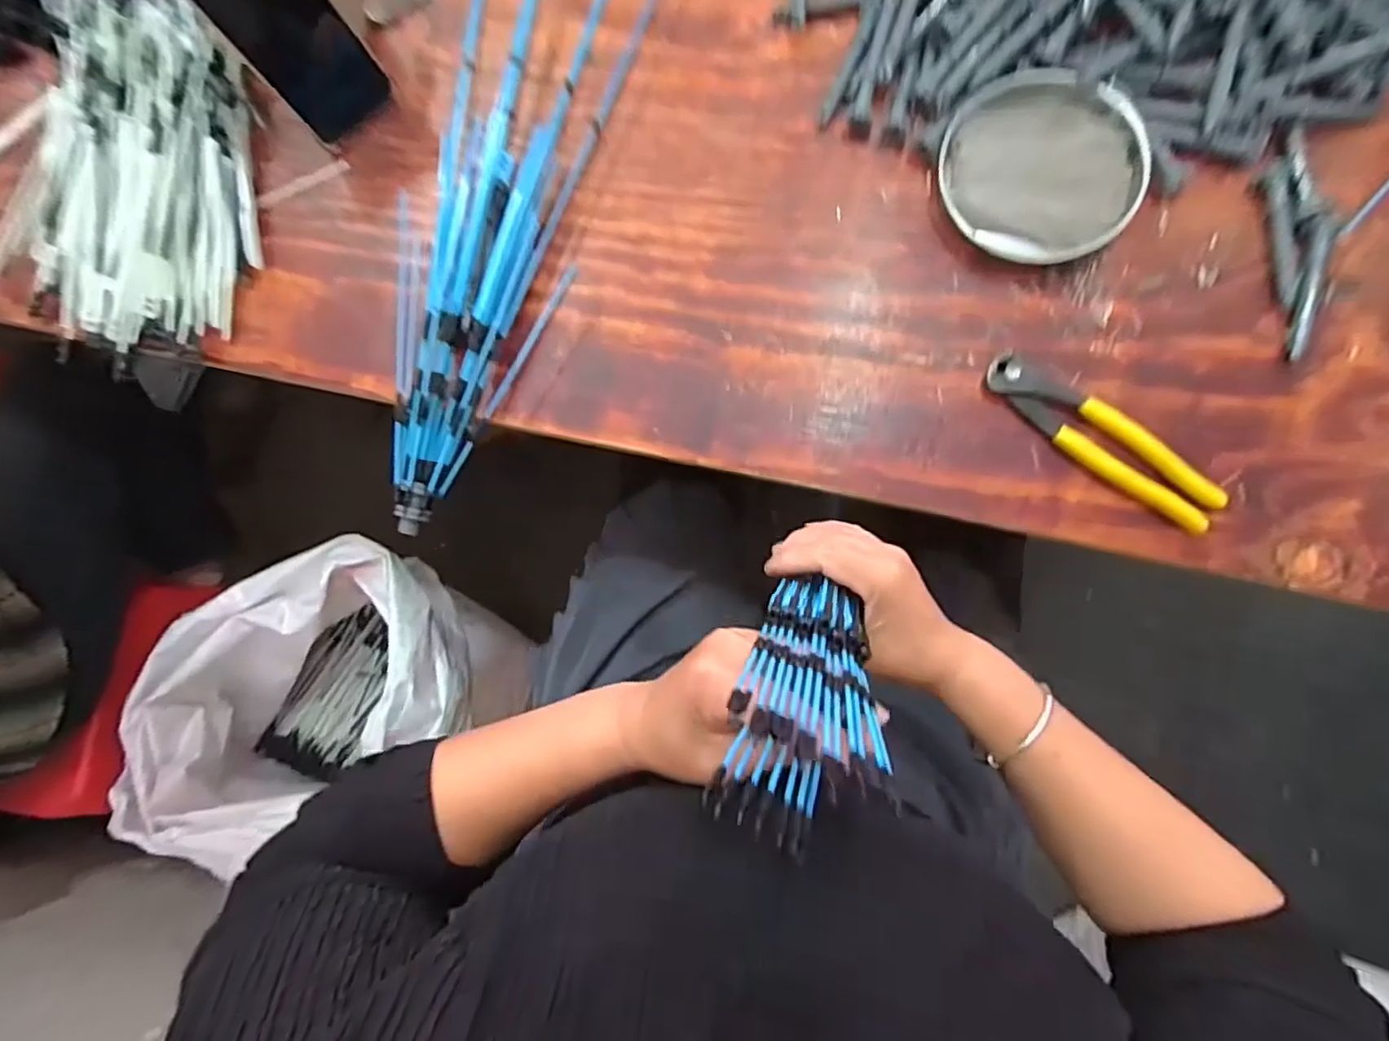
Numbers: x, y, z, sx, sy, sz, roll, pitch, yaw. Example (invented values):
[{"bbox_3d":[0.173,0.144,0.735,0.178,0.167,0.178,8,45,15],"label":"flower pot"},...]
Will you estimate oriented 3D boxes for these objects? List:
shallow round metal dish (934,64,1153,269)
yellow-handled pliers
[{"bbox_3d":[0.240,-0.245,0.441,0.131,0.017,0.124,-1,83,7],"label":"shallow round metal dish"},{"bbox_3d":[0.269,-0.054,0.420,0.166,0.020,0.035,39,89,10],"label":"yellow-handled pliers"}]

